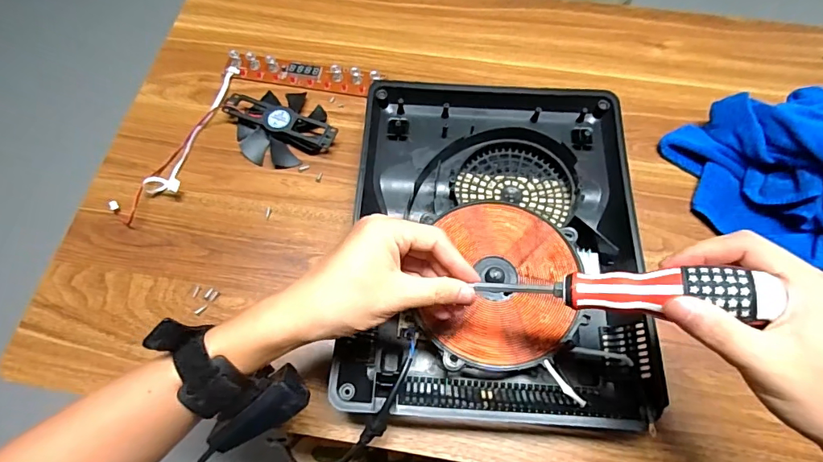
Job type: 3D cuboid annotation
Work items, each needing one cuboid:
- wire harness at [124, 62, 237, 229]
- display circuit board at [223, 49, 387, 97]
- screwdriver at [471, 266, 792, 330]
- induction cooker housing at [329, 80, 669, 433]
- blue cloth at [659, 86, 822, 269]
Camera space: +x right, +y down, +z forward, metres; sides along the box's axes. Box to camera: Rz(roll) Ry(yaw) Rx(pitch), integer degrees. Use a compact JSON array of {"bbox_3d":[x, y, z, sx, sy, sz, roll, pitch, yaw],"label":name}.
[{"bbox_3d":[-0.261,-0.108,0.522,0.041,0.025,0.230,14,65,6],"label":"wire harness"},{"bbox_3d":[-0.138,-0.198,0.569,0.197,0.020,0.036,8,65,3],"label":"display circuit board"},{"bbox_3d":[0.126,0.039,0.286,0.167,0.020,0.024,-3,61,29],"label":"screwdriver"},{"bbox_3d":[0.080,0.001,0.455,0.266,0.057,0.351,4,65,1],"label":"induction cooker housing"},{"bbox_3d":[0.385,-0.066,0.473,0.206,0.085,0.162,19,66,8],"label":"blue cloth"}]

